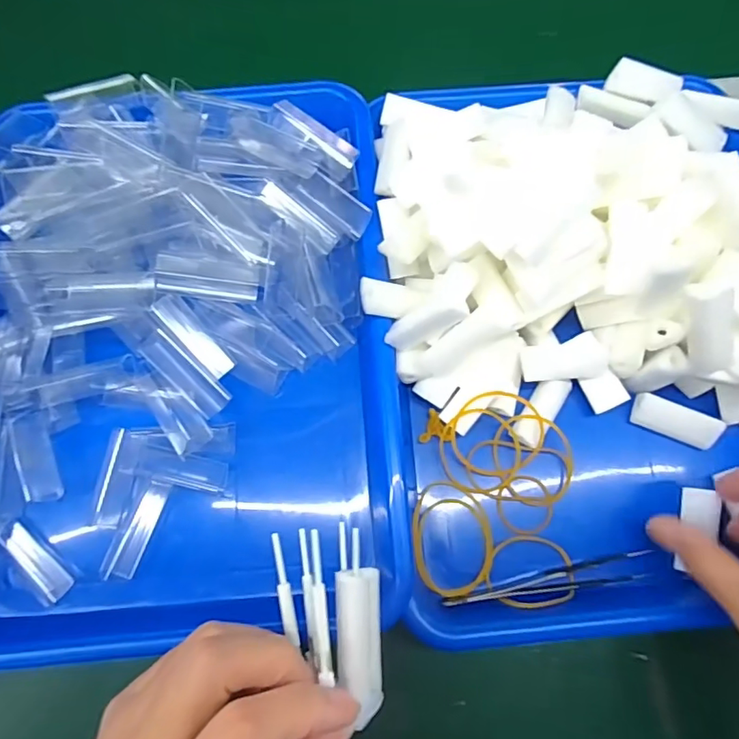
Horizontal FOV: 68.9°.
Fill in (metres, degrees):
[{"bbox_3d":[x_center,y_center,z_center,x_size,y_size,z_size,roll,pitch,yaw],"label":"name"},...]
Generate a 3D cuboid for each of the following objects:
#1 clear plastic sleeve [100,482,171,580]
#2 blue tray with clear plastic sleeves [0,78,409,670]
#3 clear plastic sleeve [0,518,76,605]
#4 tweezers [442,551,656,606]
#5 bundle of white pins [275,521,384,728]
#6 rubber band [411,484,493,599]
[{"bbox_3d":[-0.129,0.088,0.297,0.016,0.006,0.054,18,74,5],"label":"clear plastic sleeve"},{"bbox_3d":[-0.114,-0.016,0.306,0.243,0.053,0.318,-3,73,-1],"label":"blue tray with clear plastic sleeves"},{"bbox_3d":[-0.184,0.101,0.290,0.056,0.008,0.017,43,77,11],"label":"clear plastic sleeve"},{"bbox_3d":[0.095,0.113,0.289,0.111,0.009,0.013,-8,74,-3],"label":"tweezers"},{"bbox_3d":[-0.015,0.103,0.218,0.041,0.014,0.072,-7,74,-3],"label":"bundle of white pins"},{"bbox_3d":[0.046,0.093,0.298,0.044,0.004,0.059,1,73,0],"label":"rubber band"}]

